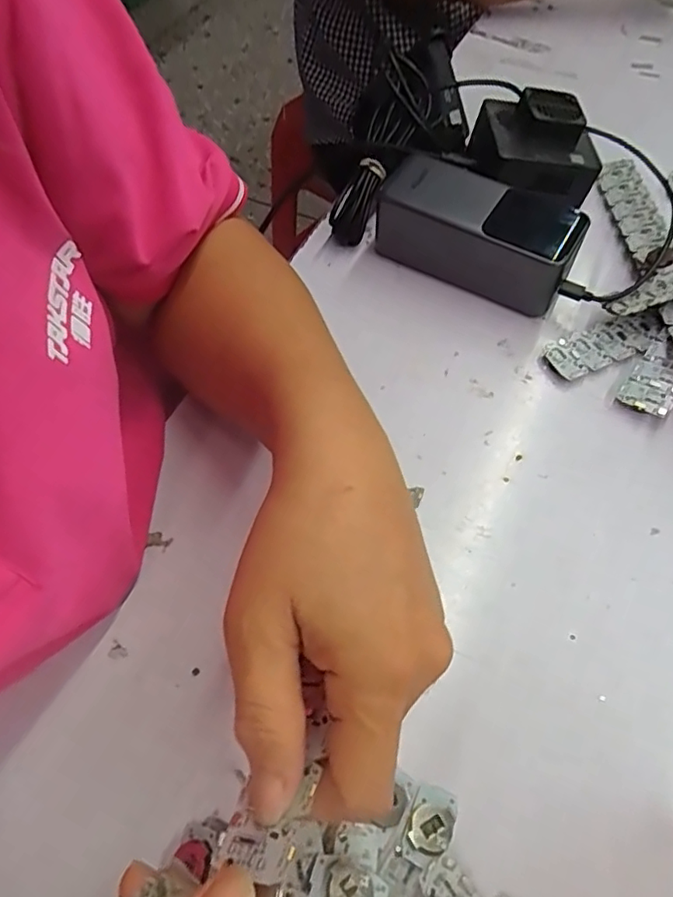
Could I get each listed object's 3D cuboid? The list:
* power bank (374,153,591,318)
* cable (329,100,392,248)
[{"bbox_3d":[0.092,-0.142,0.392,0.130,0.057,0.058,27,63,16],"label":"power bank"},{"bbox_3d":[0.014,-0.177,0.418,0.023,0.021,0.060,28,102,17],"label":"cable"}]

